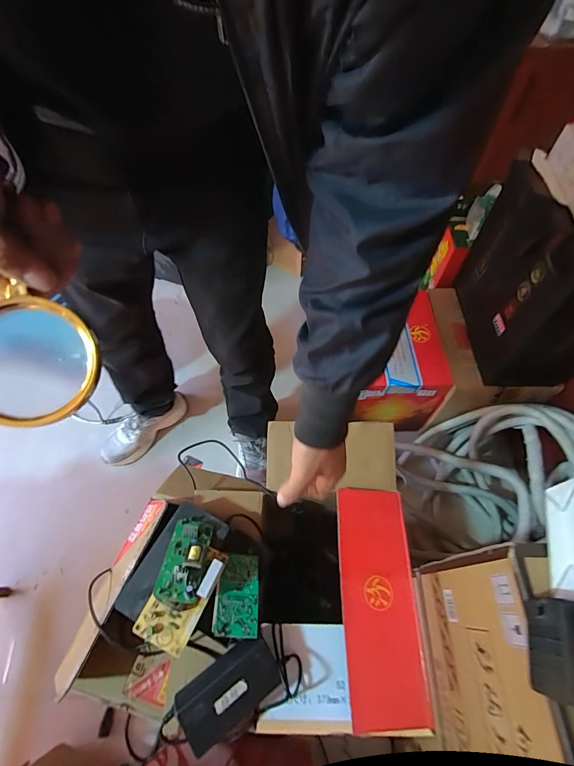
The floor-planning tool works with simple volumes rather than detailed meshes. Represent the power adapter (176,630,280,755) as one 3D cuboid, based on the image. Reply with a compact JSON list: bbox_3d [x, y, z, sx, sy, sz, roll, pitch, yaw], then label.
[{"bbox_3d":[-0.087,0.458,0.544,0.146,0.051,0.080,-30,63,-17],"label":"power adapter"}]

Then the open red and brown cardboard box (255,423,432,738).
[{"bbox_3d":[0.102,0.392,0.786,0.259,0.306,0.487,1,59,1],"label":"open red and brown cardboard box"}]

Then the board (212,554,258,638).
[{"bbox_3d":[-0.082,0.344,0.593,0.070,0.008,0.119,12,41,-15],"label":"board"}]

